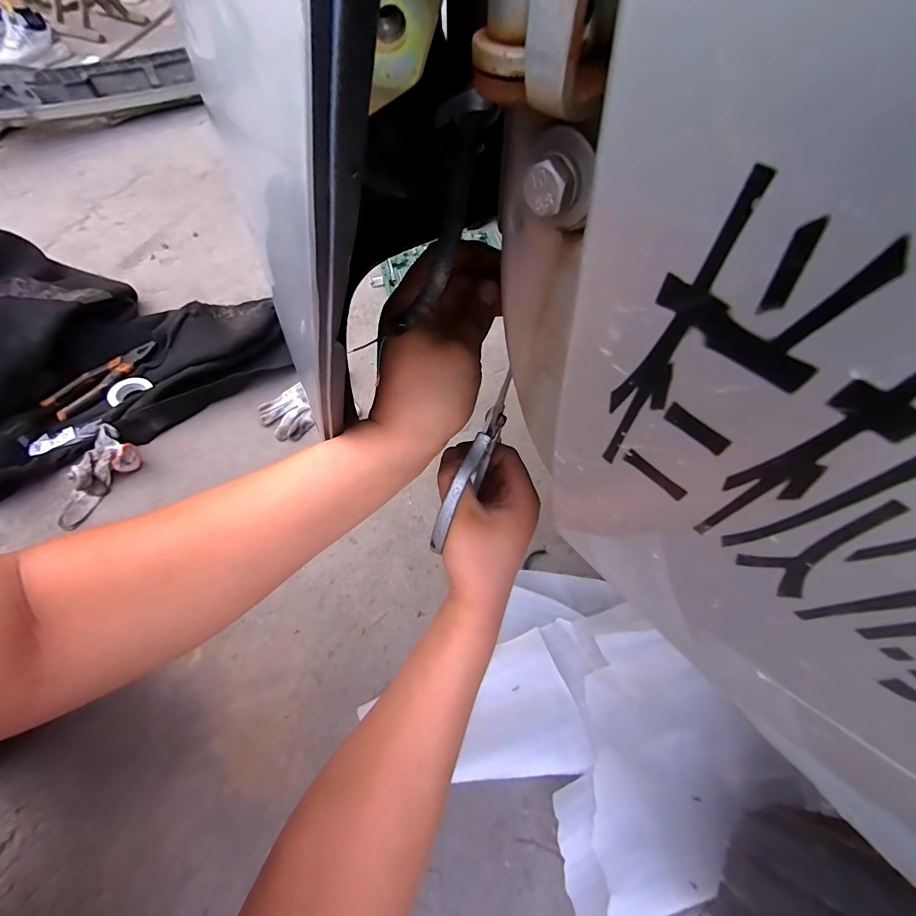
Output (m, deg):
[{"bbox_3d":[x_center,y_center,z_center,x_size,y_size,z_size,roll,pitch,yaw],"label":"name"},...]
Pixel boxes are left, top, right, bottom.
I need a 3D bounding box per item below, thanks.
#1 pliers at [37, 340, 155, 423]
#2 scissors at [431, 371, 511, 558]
[{"bbox_3d":[-0.645,-0.149,0.741,0.062,0.024,0.196,33,64,14],"label":"pliers"},{"bbox_3d":[0.016,0.007,0.341,0.013,0.070,0.155,27,95,13],"label":"scissors"}]

